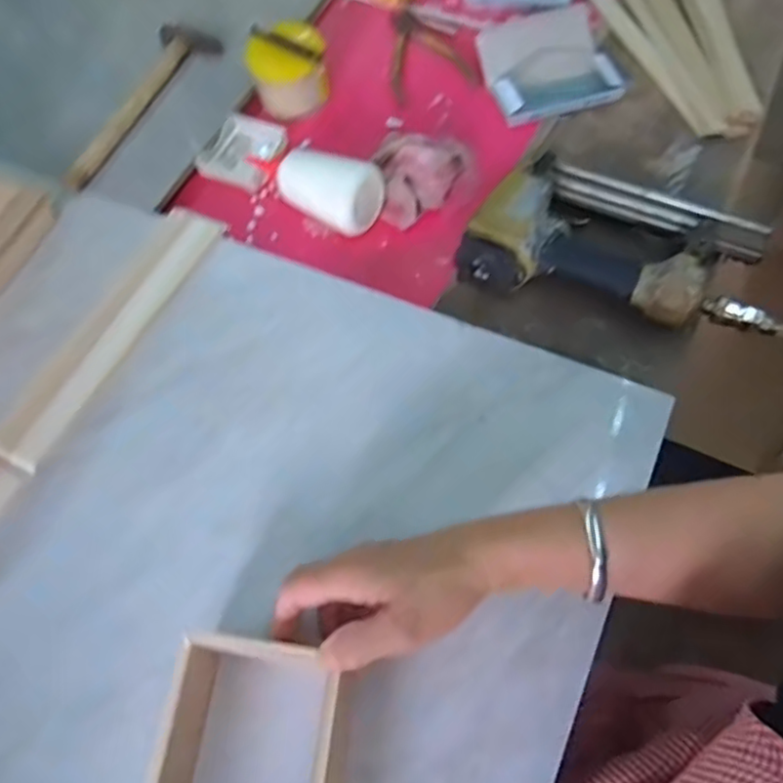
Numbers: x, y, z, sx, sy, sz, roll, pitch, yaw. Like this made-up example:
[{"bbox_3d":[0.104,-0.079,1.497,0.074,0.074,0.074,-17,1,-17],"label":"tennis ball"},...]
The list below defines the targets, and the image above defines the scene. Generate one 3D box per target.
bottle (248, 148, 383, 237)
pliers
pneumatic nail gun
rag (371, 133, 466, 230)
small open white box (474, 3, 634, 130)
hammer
[{"bbox_3d":[-0.079,-0.205,0.617,0.154,0.064,0.056,34,70,16],"label":"bottle"},{"bbox_3d":[0.038,-0.385,0.723,0.087,0.022,0.126,-10,64,-1],"label":"pliers"},{"bbox_3d":[0.190,-0.129,0.547,0.221,0.054,0.163,26,68,13],"label":"pneumatic nail gun"},{"bbox_3d":[0.027,-0.205,0.614,0.088,0.040,0.096,3,64,3],"label":"rag"},{"bbox_3d":[0.166,-0.353,0.681,0.127,0.029,0.145,-11,64,-3],"label":"small open white box"},{"bbox_3d":[-0.278,-0.313,0.684,0.068,0.023,0.232,26,68,13],"label":"hammer"}]

